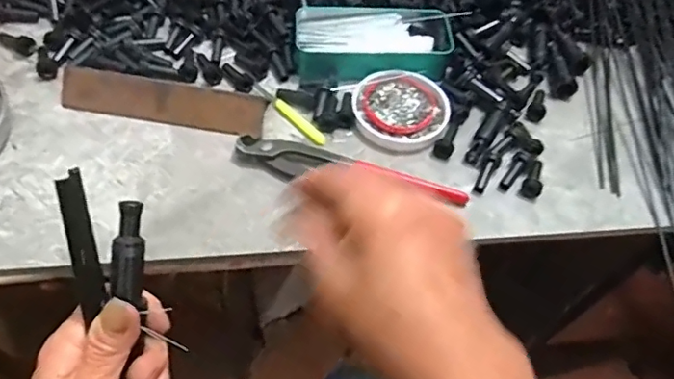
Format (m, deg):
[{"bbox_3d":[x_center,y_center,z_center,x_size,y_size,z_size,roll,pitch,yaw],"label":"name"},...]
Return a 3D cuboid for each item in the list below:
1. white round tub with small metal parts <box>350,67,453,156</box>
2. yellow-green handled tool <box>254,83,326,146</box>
[{"bbox_3d":[0.061,-0.077,0.513,0.088,0.013,0.089,2,60,-3],"label":"white round tub with small metal parts"},{"bbox_3d":[-0.046,-0.070,0.500,0.013,0.013,0.095,-38,66,-26],"label":"yellow-green handled tool"}]

